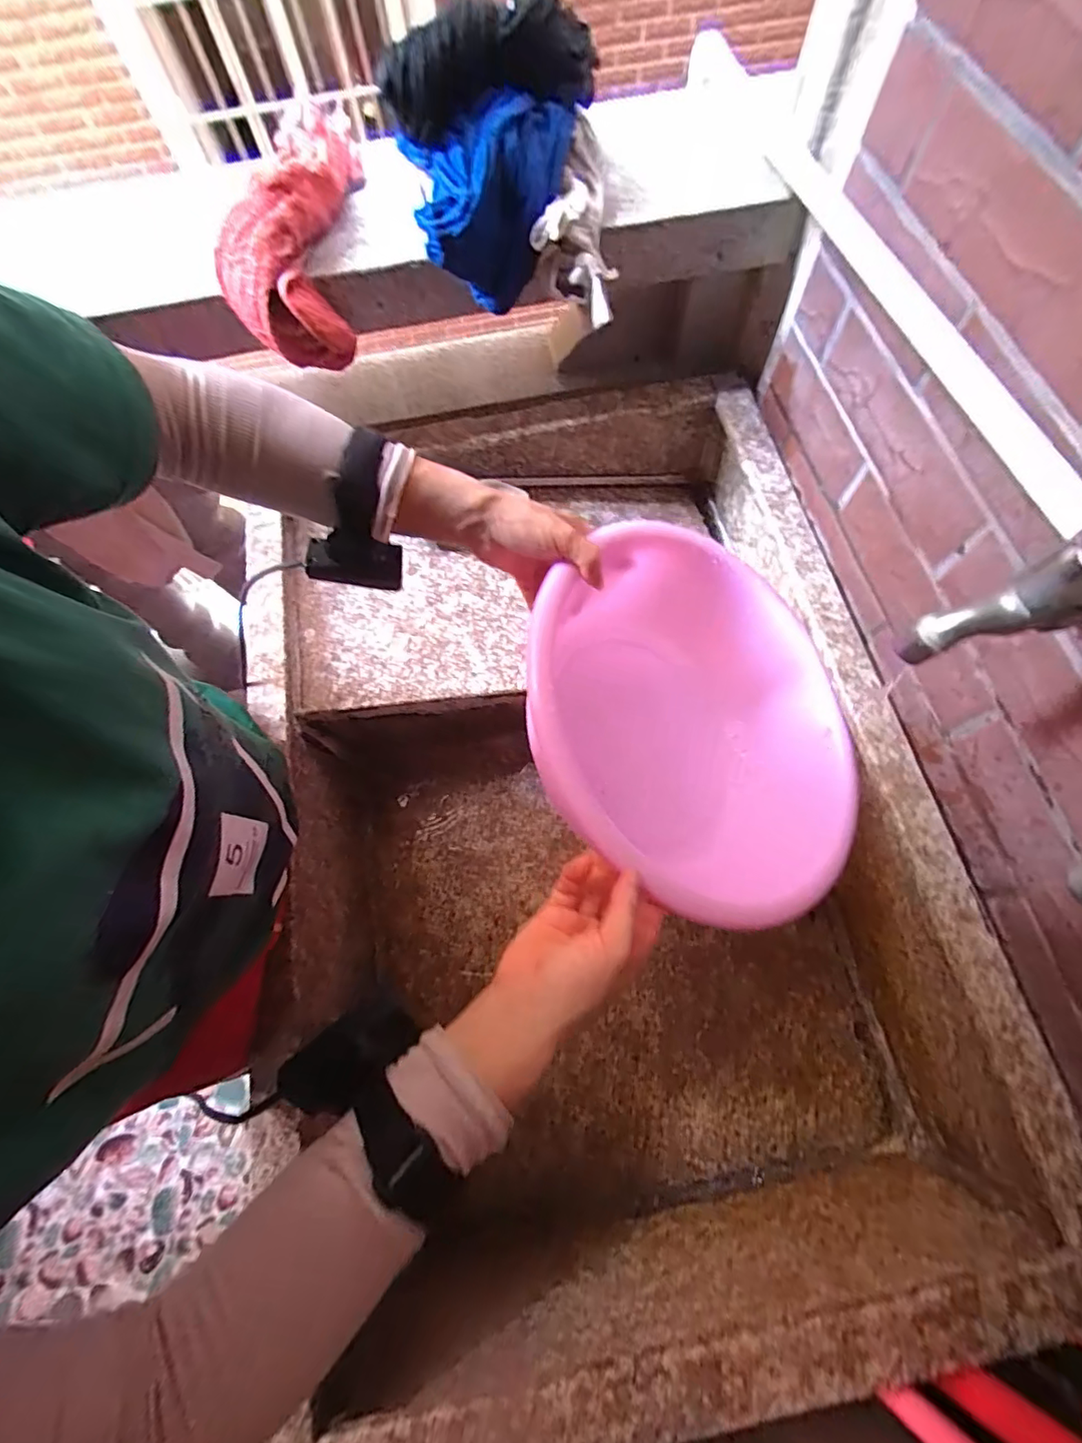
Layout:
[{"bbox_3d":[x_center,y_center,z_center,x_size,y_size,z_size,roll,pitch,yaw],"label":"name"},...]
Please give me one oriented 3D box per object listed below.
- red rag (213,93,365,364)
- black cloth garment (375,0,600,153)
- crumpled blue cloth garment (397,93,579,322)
[{"bbox_3d":[-0.213,-0.453,0.481,0.093,0.093,0.232,9,85,6],"label":"red rag"},{"bbox_3d":[-0.029,-0.506,0.403,0.196,0.066,0.054,-41,74,-11],"label":"black cloth garment"},{"bbox_3d":[-0.034,-0.434,0.452,0.143,0.115,0.088,-19,71,-4],"label":"crumpled blue cloth garment"}]

